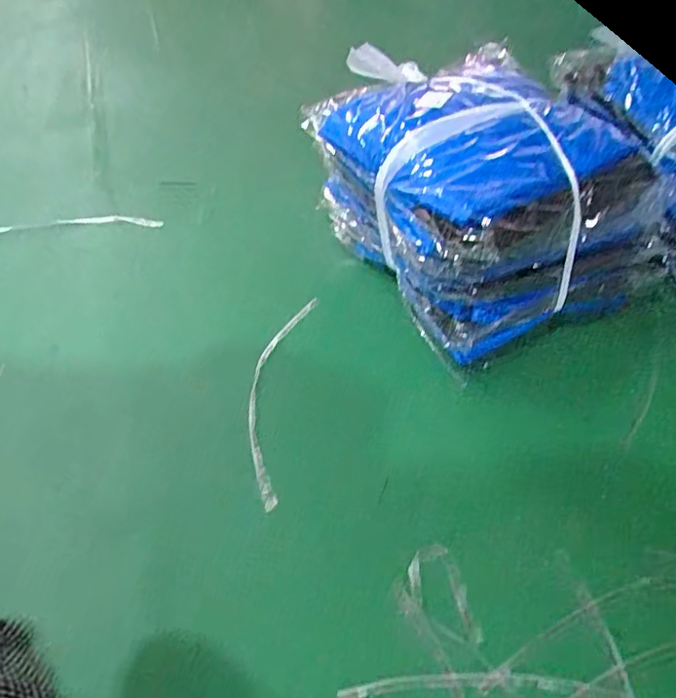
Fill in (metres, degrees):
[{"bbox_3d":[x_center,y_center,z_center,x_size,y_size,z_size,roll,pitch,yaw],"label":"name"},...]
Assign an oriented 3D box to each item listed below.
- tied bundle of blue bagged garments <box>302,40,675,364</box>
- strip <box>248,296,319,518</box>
[{"bbox_3d":[0.158,-0.195,0.690,0.292,0.174,0.356,-20,50,-18],"label":"tied bundle of blue bagged garments"},{"bbox_3d":[-0.066,0.037,0.618,0.049,0.019,0.271,4,47,4],"label":"strip"}]

